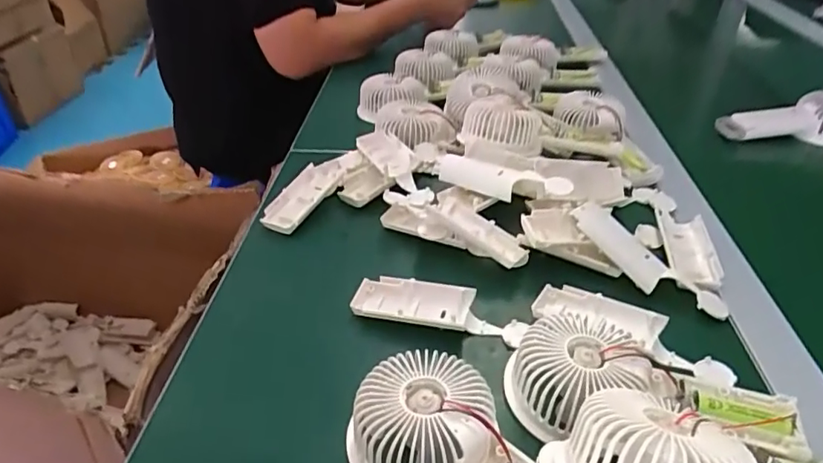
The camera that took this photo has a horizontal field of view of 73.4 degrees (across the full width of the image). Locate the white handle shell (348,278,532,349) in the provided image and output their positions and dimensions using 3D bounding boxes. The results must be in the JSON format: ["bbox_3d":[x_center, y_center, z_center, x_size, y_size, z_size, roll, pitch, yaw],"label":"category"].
[{"bbox_3d":[0.020,0.059,0.408,0.126,0.023,0.038,11,37,13],"label":"white handle shell"}]

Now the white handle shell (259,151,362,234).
[{"bbox_3d":[-0.096,-0.043,0.539,0.041,0.014,0.129,24,55,28],"label":"white handle shell"}]

